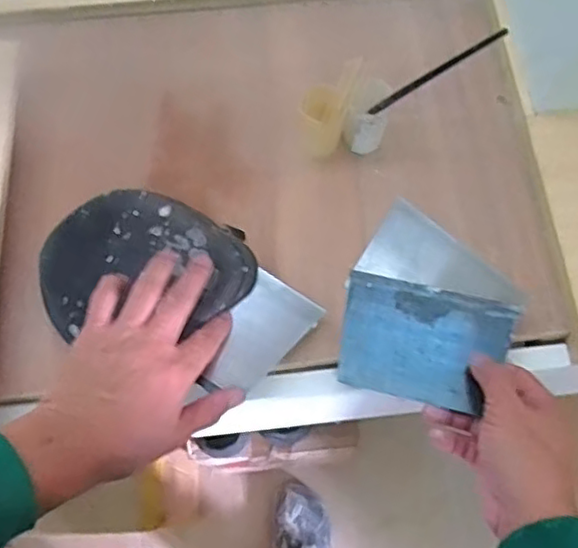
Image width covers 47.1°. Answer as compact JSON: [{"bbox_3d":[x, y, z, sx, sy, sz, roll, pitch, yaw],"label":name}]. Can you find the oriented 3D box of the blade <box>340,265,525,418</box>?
[{"bbox_3d":[0.112,0.055,0.548,0.136,0.007,0.097,11,69,11],"label":"blade"}]

